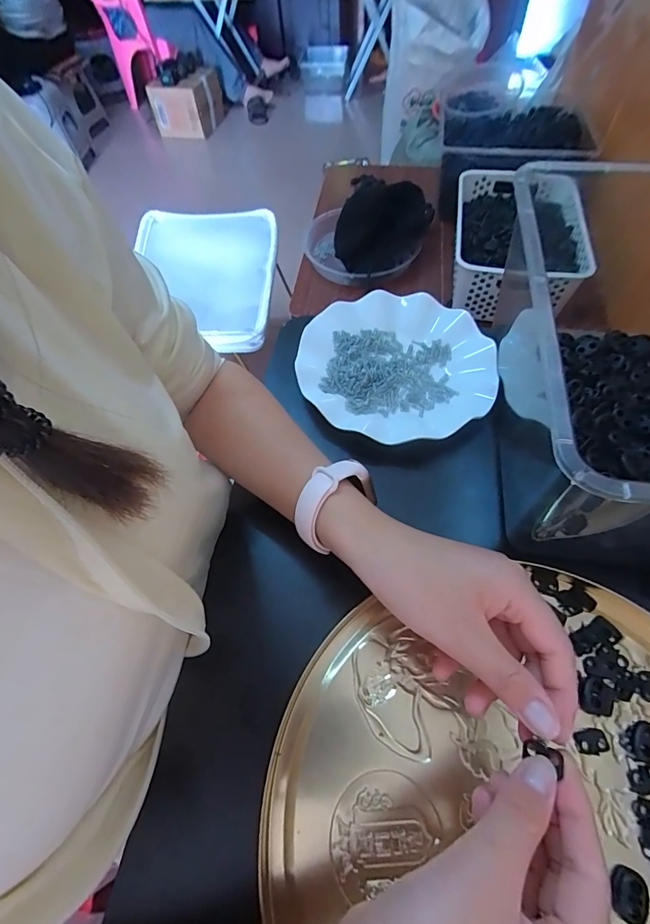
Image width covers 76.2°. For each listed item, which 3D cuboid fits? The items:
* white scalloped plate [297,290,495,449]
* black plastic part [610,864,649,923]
[{"bbox_3d":[0.067,-0.095,0.397,0.178,0.022,0.182,-1,60,1],"label":"white scalloped plate"},{"bbox_3d":[0.158,0.225,0.215,0.014,0.009,0.022,12,61,8],"label":"black plastic part"}]

